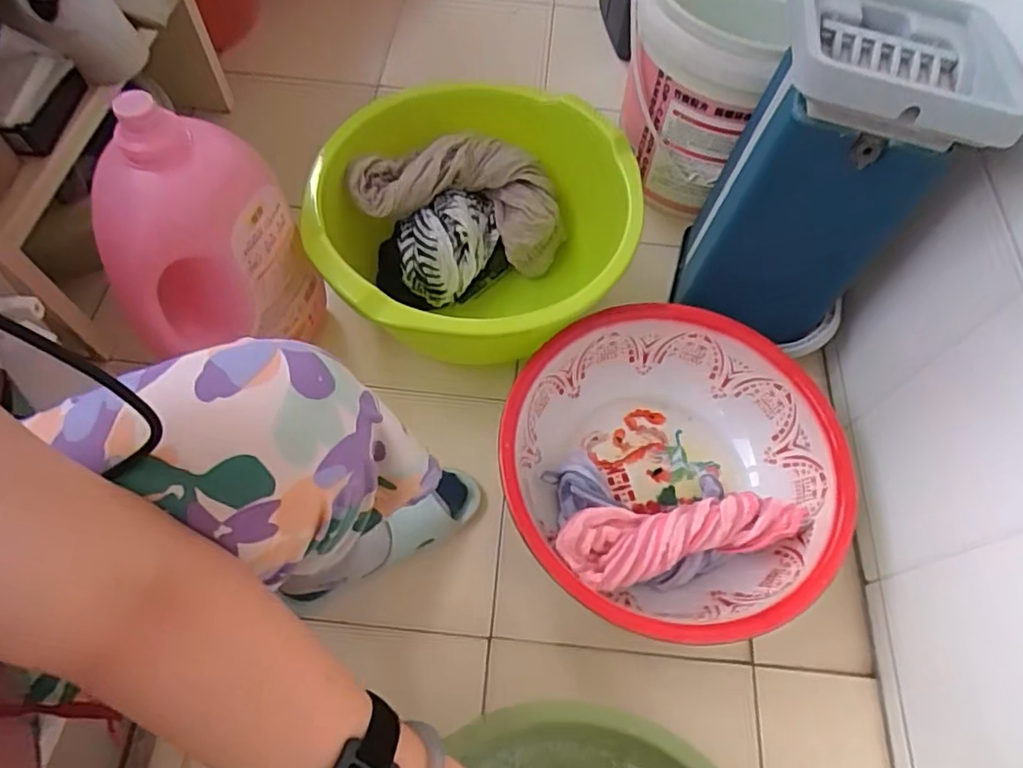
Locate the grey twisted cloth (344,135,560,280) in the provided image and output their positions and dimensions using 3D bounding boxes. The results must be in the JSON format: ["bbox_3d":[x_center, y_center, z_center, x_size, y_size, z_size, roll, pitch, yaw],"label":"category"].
[{"bbox_3d":[-0.063,-0.253,0.839,0.294,0.107,0.121,10,61,-15],"label":"grey twisted cloth"}]

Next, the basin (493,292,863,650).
[{"bbox_3d":[0.174,0.099,0.720,0.356,0.127,0.360,1,62,-2],"label":"basin"}]

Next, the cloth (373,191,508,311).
[{"bbox_3d":[-0.091,-0.169,0.854,0.170,0.124,0.109,-20,65,-12],"label":"cloth"}]

